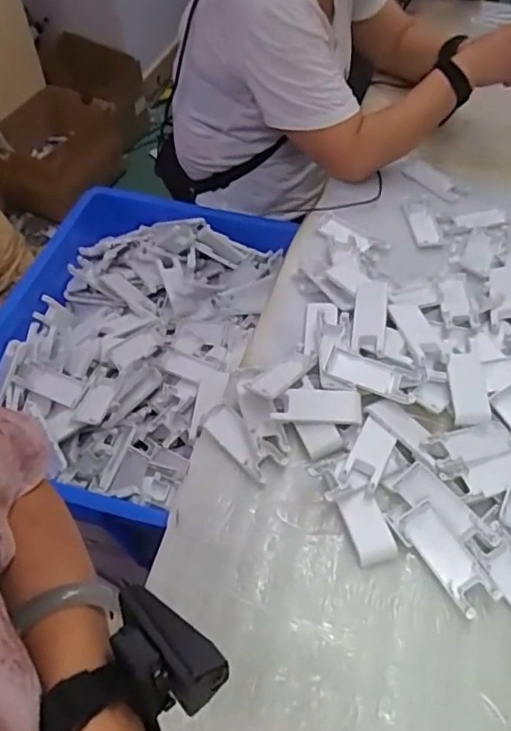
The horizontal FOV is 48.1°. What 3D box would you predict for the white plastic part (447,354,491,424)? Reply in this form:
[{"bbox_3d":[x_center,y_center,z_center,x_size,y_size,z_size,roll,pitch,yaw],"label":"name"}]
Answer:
[{"bbox_3d":[0.234,0.025,0.631,0.037,0.013,0.080,-1,69,3],"label":"white plastic part"}]

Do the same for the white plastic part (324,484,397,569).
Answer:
[{"bbox_3d":[0.105,0.156,0.561,0.041,0.010,0.079,-24,75,-13],"label":"white plastic part"}]

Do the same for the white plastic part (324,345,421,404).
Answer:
[{"bbox_3d":[0.130,0.008,0.639,0.099,0.013,0.043,17,58,15],"label":"white plastic part"}]

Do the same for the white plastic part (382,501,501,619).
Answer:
[{"bbox_3d":[0.179,0.182,0.547,0.044,0.019,0.108,-30,58,-16],"label":"white plastic part"}]

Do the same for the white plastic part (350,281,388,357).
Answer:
[{"bbox_3d":[0.138,-0.062,0.688,0.038,0.014,0.115,7,55,9],"label":"white plastic part"}]

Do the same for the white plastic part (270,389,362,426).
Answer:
[{"bbox_3d":[0.067,0.043,0.616,0.092,0.010,0.036,4,55,6],"label":"white plastic part"}]

